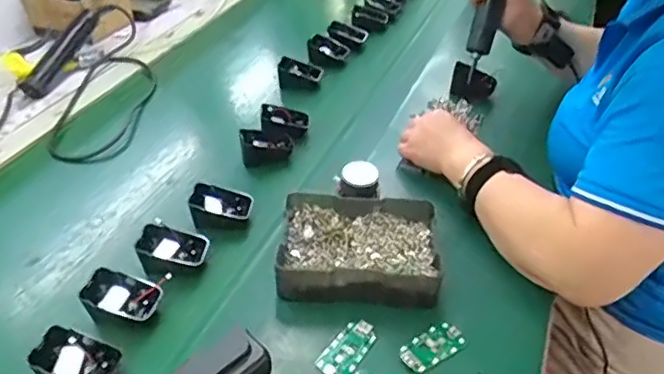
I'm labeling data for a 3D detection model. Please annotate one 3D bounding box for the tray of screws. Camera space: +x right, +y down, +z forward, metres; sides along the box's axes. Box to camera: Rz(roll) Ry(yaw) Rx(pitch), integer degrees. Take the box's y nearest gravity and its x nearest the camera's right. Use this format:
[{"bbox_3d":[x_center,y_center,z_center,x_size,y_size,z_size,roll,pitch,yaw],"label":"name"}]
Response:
[{"bbox_3d":[0.028,0.061,0.607,0.156,0.040,0.128,1,38,5],"label":"tray of screws"}]

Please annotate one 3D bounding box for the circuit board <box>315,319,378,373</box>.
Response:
[{"bbox_3d":[0.015,0.146,0.530,0.034,0.006,0.065,22,44,28],"label":"circuit board"}]

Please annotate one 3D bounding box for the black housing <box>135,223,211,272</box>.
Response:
[{"bbox_3d":[-0.168,0.067,0.614,0.065,0.037,0.051,2,38,6],"label":"black housing"}]

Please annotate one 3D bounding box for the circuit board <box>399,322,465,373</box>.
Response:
[{"bbox_3d":[0.091,0.145,0.533,0.061,0.004,0.032,-24,42,-25],"label":"circuit board"}]

